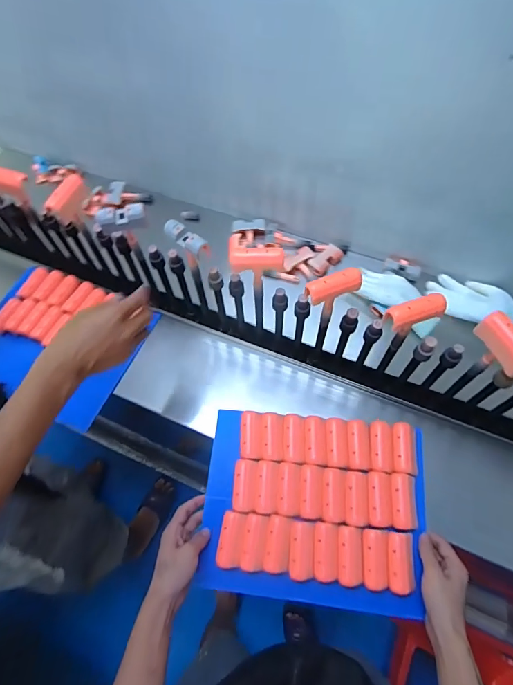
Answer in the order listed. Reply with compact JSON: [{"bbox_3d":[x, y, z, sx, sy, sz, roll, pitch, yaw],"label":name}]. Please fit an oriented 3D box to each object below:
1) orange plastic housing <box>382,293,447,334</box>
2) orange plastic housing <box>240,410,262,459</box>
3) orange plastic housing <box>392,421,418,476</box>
[{"bbox_3d":[0.206,-0.038,0.509,0.083,0.023,0.031,-17,62,-6],"label":"orange plastic housing"},{"bbox_3d":[-0.009,0.150,0.637,0.034,0.018,0.076,0,62,4],"label":"orange plastic housing"},{"bbox_3d":[0.233,0.166,0.615,0.039,0.016,0.077,5,62,6],"label":"orange plastic housing"}]

